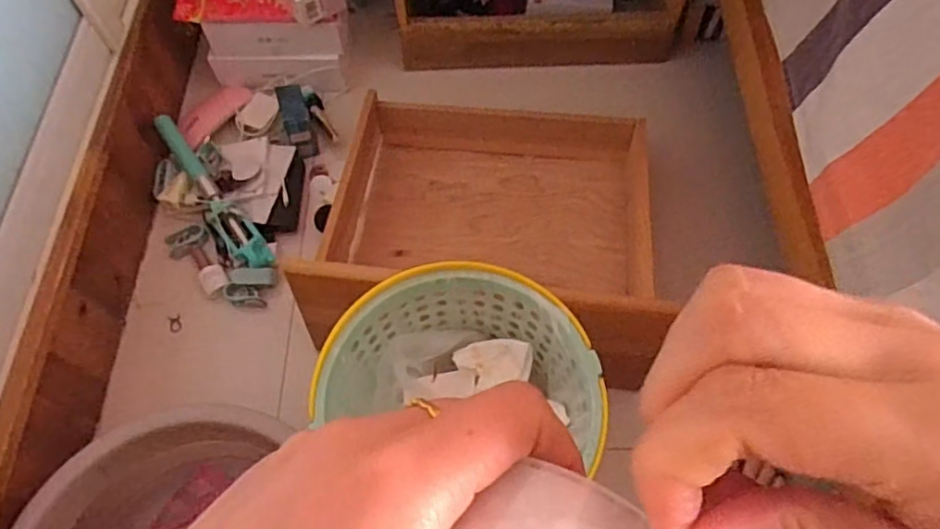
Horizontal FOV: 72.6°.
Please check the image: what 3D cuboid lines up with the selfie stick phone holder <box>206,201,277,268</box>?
[{"bbox_3d":[-0.281,-0.034,0.787,0.042,0.020,0.105,-41,82,-17],"label":"selfie stick phone holder"}]

